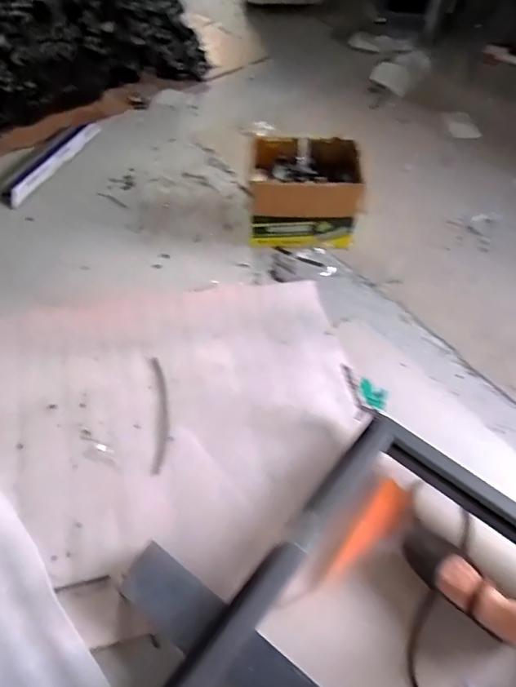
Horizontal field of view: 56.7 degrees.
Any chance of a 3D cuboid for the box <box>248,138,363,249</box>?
[{"bbox_3d":[0.145,-0.459,1.504,0.338,0.255,0.230,5,54,1],"label":"box"}]

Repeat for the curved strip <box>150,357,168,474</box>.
[{"bbox_3d":[-0.235,0.162,1.146,0.035,0.007,0.308,-5,54,-6],"label":"curved strip"}]

